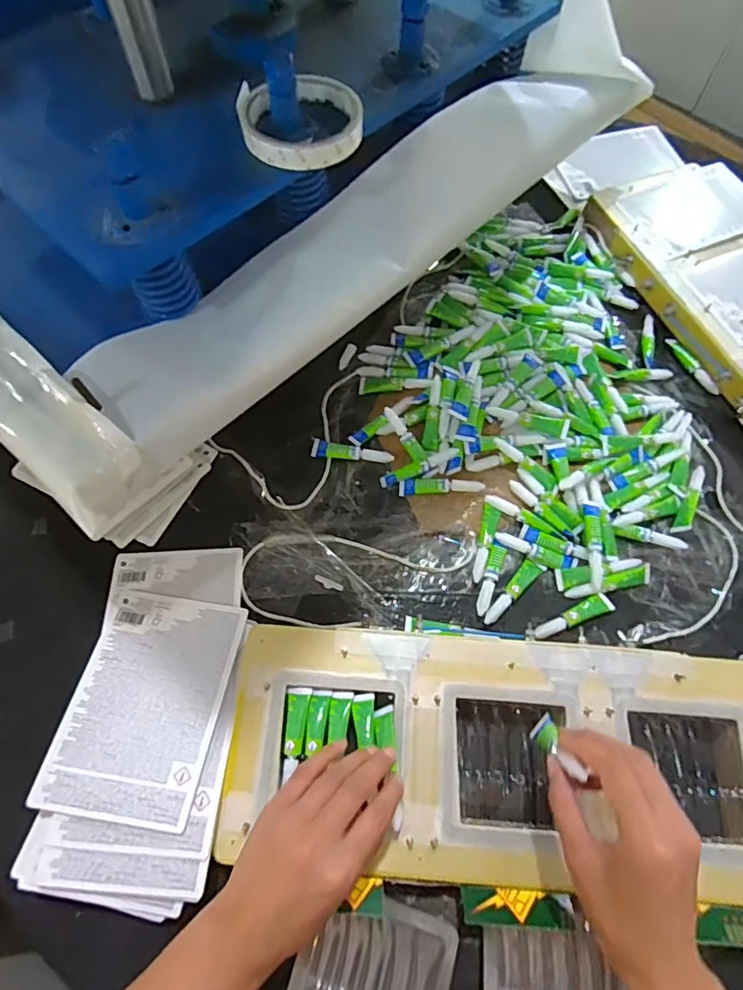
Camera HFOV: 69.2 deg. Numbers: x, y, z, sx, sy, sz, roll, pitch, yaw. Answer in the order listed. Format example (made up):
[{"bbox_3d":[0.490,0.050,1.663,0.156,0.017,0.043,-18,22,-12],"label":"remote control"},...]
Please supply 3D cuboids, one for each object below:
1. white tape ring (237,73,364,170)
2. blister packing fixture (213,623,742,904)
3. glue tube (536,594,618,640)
[{"bbox_3d":[-0.052,-0.277,0.400,0.087,0.017,0.086,1,64,-2],"label":"white tape ring"},{"bbox_3d":[0.108,0.199,0.416,0.426,0.022,0.166,6,64,1],"label":"blister packing fixture"},{"bbox_3d":[0.183,0.110,0.485,0.079,0.008,0.017,-23,67,-12],"label":"glue tube"}]

